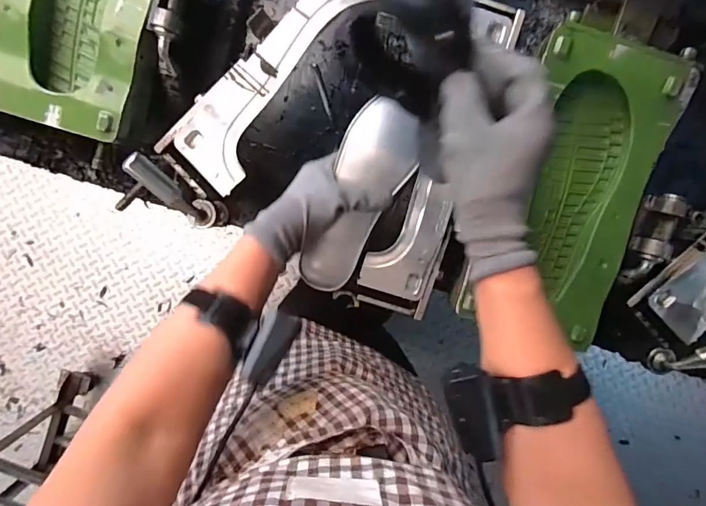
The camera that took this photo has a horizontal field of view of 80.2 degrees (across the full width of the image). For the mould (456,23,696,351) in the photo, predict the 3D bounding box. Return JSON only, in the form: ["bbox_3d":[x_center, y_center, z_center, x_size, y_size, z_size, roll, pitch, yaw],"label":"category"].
[{"bbox_3d":[0.257,-0.070,0.509,0.167,0.064,0.348,14,99,-1],"label":"mould"}]

